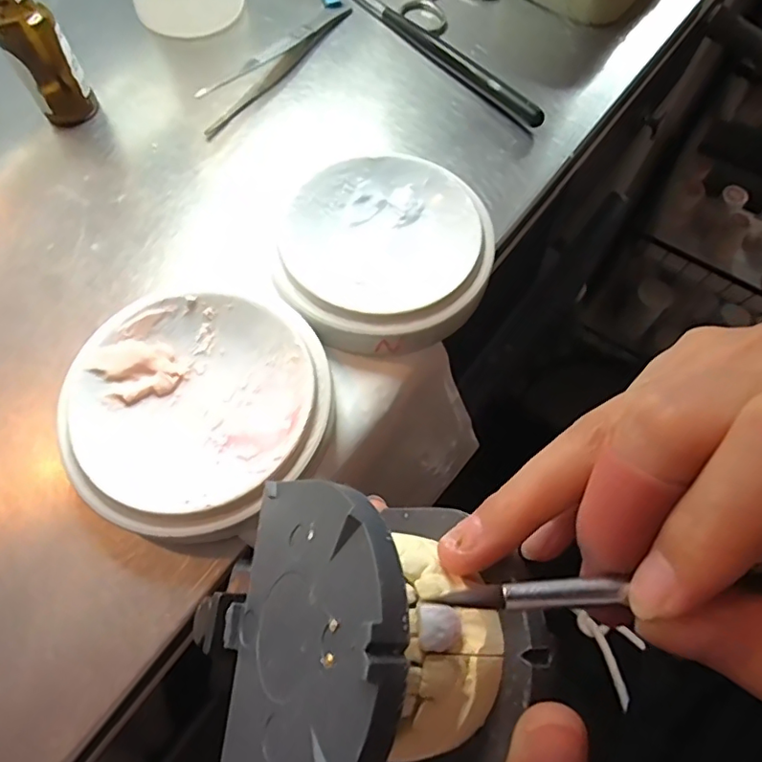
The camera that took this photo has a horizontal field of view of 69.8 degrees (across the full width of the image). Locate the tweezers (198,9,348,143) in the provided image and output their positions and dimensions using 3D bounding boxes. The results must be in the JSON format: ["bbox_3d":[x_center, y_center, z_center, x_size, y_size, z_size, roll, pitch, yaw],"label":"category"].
[{"bbox_3d":[-0.059,-0.170,0.287,0.028,0.006,0.117,35,69,14],"label":"tweezers"}]

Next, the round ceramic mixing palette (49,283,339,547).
[{"bbox_3d":[-0.063,0.009,0.195,0.088,0.022,0.085,0,65,-1],"label":"round ceramic mixing palette"}]

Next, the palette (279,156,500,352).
[{"bbox_3d":[0.002,-0.051,0.225,0.081,0.021,0.087,0,65,-1],"label":"palette"}]

